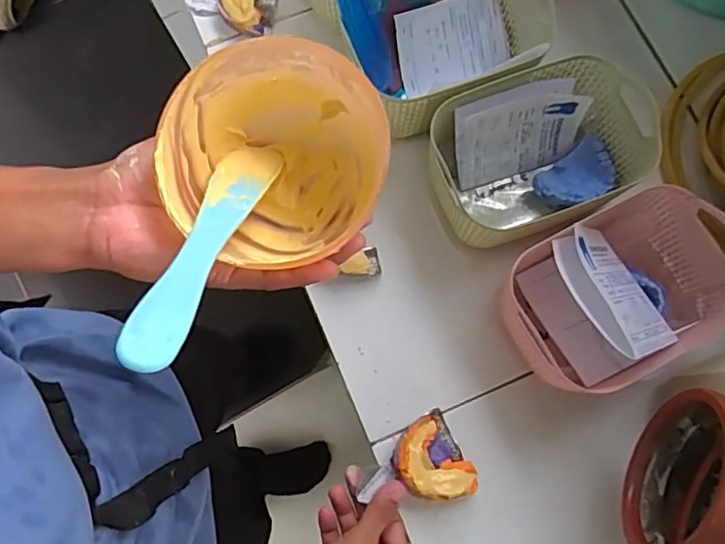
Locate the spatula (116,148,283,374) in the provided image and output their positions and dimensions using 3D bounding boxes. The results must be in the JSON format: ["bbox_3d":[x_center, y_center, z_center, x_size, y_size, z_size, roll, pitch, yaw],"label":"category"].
[{"bbox_3d":[-0.075,-0.019,0.293,0.028,0.009,0.177,8,40,2],"label":"spatula"}]

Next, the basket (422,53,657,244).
[{"bbox_3d":[0.151,-0.097,0.492,0.198,0.075,0.120,-16,77,-4],"label":"basket"}]

